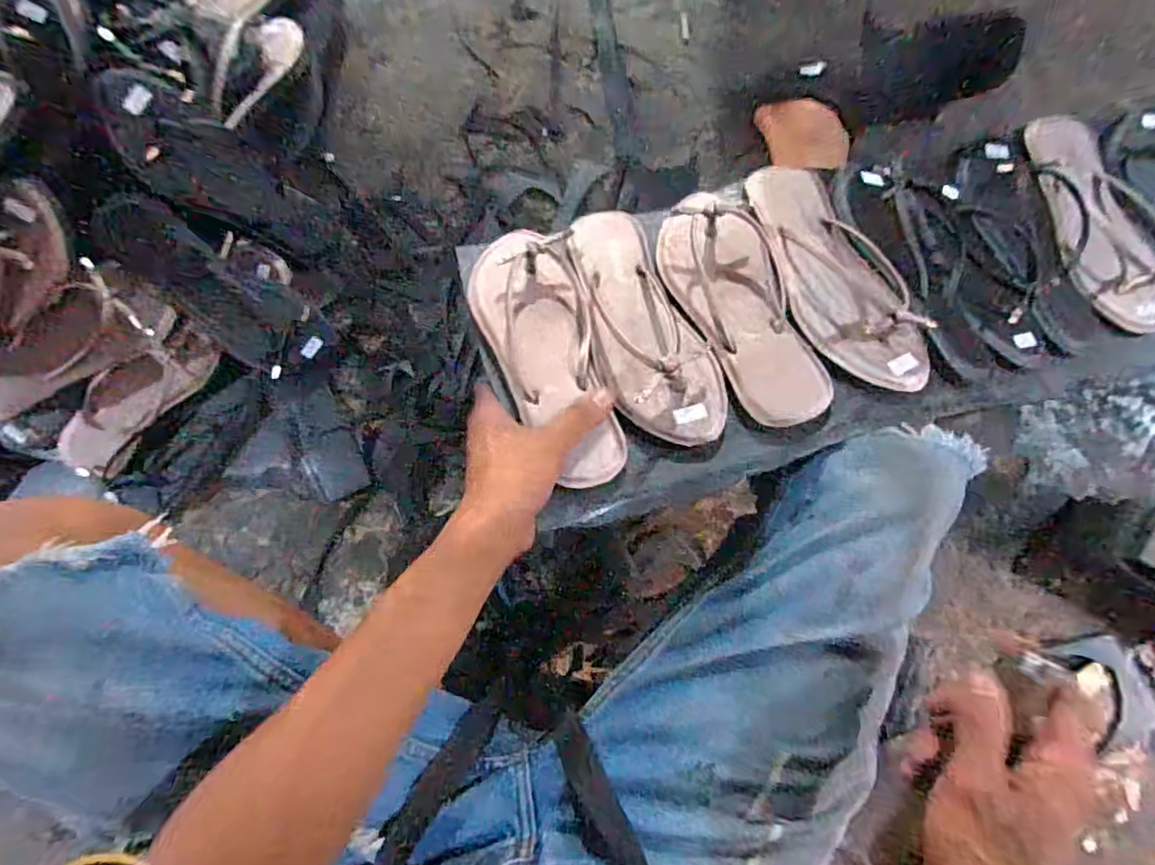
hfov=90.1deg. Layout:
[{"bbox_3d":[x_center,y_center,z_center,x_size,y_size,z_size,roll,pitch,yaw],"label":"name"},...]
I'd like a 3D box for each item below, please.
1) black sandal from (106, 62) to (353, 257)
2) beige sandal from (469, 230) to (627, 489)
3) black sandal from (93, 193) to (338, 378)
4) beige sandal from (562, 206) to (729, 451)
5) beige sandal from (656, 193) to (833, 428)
[{"bbox_3d":[-0.365,-0.272,0.606,0.032,0.220,0.089,17,85,47],"label":"black sandal"},{"bbox_3d":[-0.025,-0.068,0.453,0.087,0.037,0.231,-20,71,3],"label":"beige sandal"},{"bbox_3d":[-0.383,-0.148,0.627,0.244,0.034,0.088,39,89,-26],"label":"black sandal"},{"bbox_3d":[0.045,-0.099,0.464,0.090,0.052,0.236,-20,65,3],"label":"beige sandal"},{"bbox_3d":[0.132,-0.112,0.464,0.092,0.043,0.221,-22,70,3],"label":"beige sandal"}]

